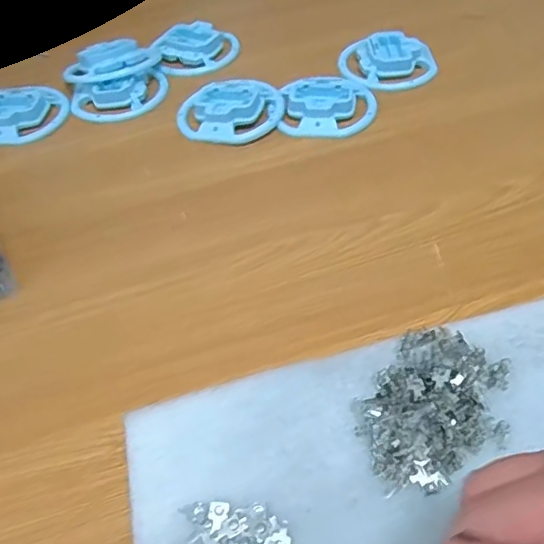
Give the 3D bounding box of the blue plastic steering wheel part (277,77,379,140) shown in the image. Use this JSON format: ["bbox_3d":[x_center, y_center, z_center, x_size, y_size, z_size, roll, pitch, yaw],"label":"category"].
[{"bbox_3d":[0.055,-0.161,0.548,0.090,0.019,0.078,2,49,5],"label":"blue plastic steering wheel part"}]

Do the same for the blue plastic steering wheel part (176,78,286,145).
[{"bbox_3d":[-0.042,-0.155,0.546,0.100,0.022,0.075,6,49,9],"label":"blue plastic steering wheel part"}]

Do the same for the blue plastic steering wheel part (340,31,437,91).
[{"bbox_3d":[0.121,-0.222,0.595,0.098,0.018,0.078,5,49,9],"label":"blue plastic steering wheel part"}]

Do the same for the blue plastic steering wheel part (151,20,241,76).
[{"bbox_3d":[-0.083,-0.253,0.642,0.092,0.020,0.077,-13,49,-8],"label":"blue plastic steering wheel part"}]

